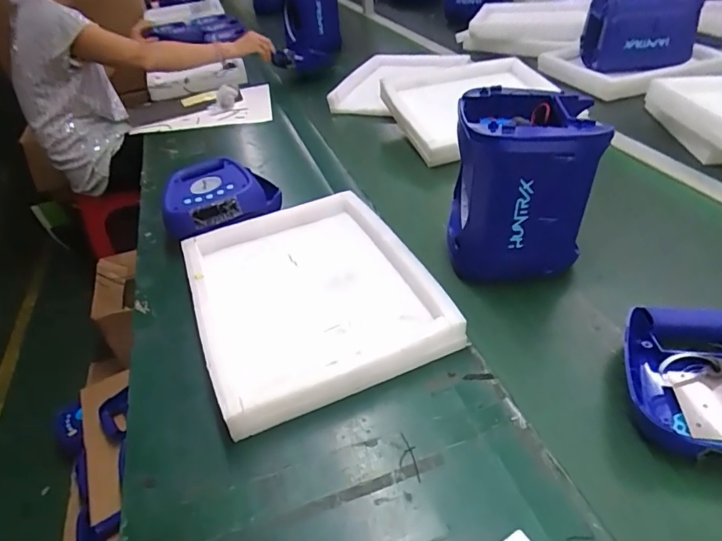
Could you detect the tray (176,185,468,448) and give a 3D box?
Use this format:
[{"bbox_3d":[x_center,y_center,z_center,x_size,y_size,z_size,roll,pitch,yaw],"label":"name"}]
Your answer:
[{"bbox_3d":[-0.072,0.016,0.635,0.290,0.040,0.355,-18,42,-15],"label":"tray"}]

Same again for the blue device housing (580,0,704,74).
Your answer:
[{"bbox_3d":[0.706,-0.613,1.205,0.238,0.169,0.159,7,42,13],"label":"blue device housing"}]

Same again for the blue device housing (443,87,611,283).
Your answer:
[{"bbox_3d":[0.211,-0.108,0.649,0.159,0.221,0.167,0,41,6],"label":"blue device housing"}]

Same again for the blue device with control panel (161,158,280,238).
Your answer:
[{"bbox_3d":[-0.235,-0.124,0.795,0.187,0.057,0.170,-17,42,-14],"label":"blue device with control panel"}]

